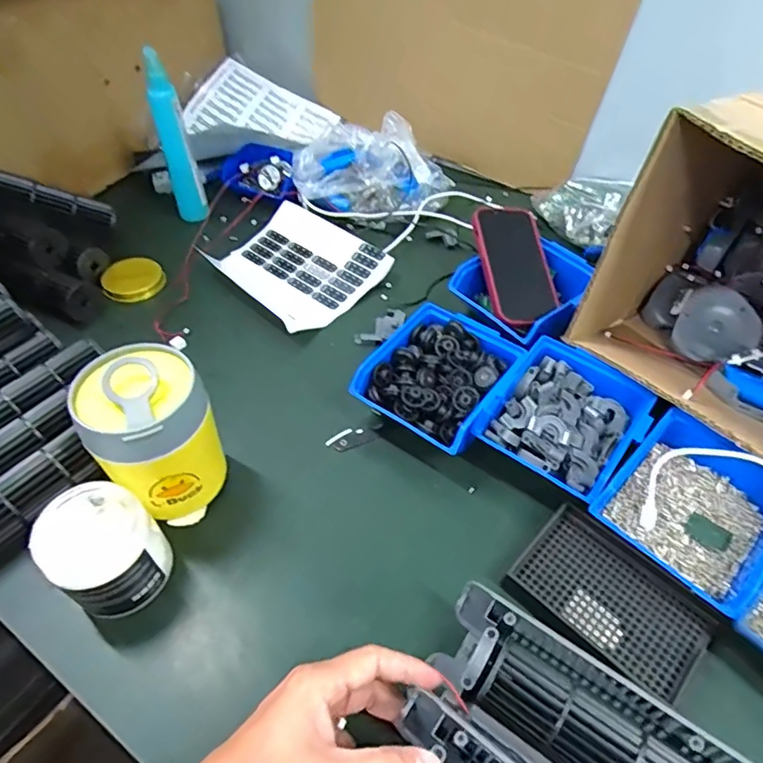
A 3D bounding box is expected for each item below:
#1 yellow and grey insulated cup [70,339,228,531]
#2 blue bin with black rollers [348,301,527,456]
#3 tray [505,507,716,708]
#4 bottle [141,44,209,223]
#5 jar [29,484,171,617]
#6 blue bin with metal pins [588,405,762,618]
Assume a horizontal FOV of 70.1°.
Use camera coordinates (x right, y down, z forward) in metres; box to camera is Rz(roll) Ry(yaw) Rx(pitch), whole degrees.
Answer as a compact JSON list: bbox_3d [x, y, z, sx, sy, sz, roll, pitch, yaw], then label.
[{"bbox_3d":[-0.179,0.049,0.439,0.085,0.138,0.081,1,49,-1],"label":"yellow and grey insulated cup"},{"bbox_3d":[0.054,0.002,0.524,0.117,0.060,0.135,29,55,22],"label":"blue bin with black rollers"},{"bbox_3d":[0.173,0.165,0.412,0.132,0.010,0.094,37,58,27],"label":"tray"},{"bbox_3d":[-0.267,-0.307,0.704,0.042,0.205,0.043,-13,51,-12],"label":"bottle"},{"bbox_3d":[-0.205,0.128,0.409,0.074,0.081,0.071,1,49,-1],"label":"jar"},{"bbox_3d":[0.251,0.099,0.433,0.133,0.052,0.122,-31,57,-25],"label":"blue bin with metal pins"}]

